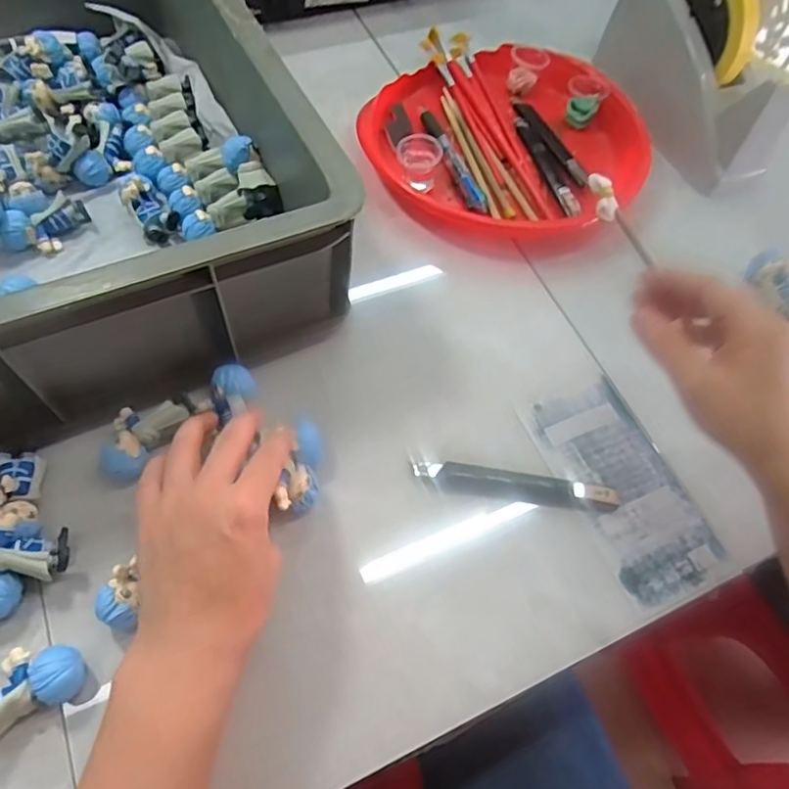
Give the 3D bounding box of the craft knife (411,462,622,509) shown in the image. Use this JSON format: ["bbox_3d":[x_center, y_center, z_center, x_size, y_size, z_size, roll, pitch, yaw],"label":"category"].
[{"bbox_3d":[0.081,0.060,0.390,0.133,0.010,0.020,6,62,-2],"label":"craft knife"}]

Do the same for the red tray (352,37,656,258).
[{"bbox_3d":[0.103,-0.233,0.535,0.244,0.036,0.243,37,65,14],"label":"red tray"}]

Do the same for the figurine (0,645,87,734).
[{"bbox_3d":[-0.193,0.151,0.300,0.060,0.025,0.035,-29,68,-19],"label":"figurine"}]

